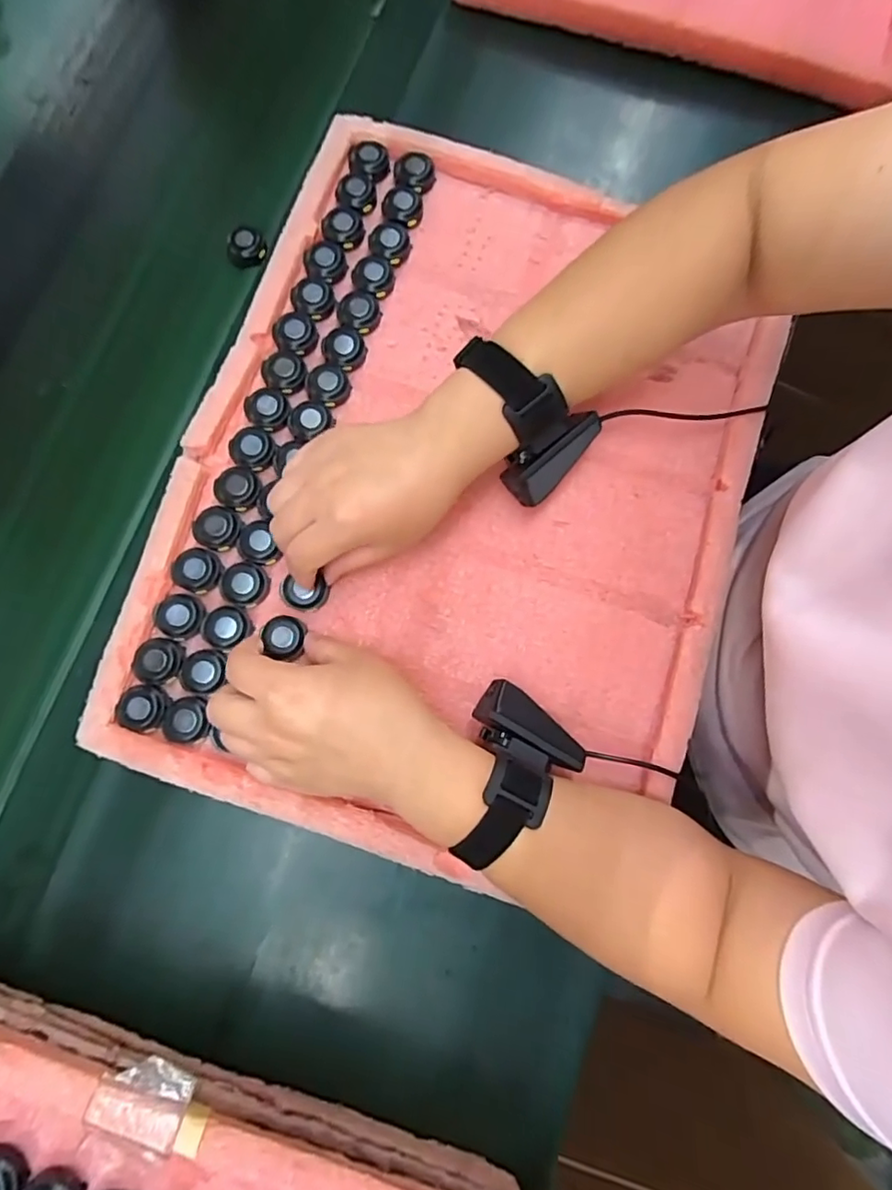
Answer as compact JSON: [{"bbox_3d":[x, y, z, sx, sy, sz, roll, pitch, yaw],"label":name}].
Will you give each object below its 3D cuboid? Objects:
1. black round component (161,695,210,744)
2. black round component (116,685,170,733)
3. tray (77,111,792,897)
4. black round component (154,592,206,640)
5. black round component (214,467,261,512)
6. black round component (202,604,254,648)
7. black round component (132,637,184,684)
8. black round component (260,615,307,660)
[{"bbox_3d":[-0.164,0.078,0.353,0.028,0.009,0.028,0,80,1],"label":"black round component"},{"bbox_3d":[-0.192,0.071,0.355,0.029,0.008,0.028,0,80,1],"label":"black round component"},{"bbox_3d":[0.015,-0.082,0.394,0.371,0.046,0.491,17,78,6],"label":"tray"},{"bbox_3d":[-0.173,0.013,0.364,0.029,0.009,0.028,0,80,1],"label":"black round component"},{"bbox_3d":[-0.140,-0.072,0.379,0.029,0.007,0.028,0,80,1],"label":"black round component"},{"bbox_3d":[-0.145,0.022,0.371,0.031,0.007,0.027,6,77,3],"label":"black round component"},{"bbox_3d":[-0.184,0.042,0.359,0.028,0.009,0.028,0,80,1],"label":"black round component"},{"bbox_3d":[-0.106,0.026,0.369,0.027,0.011,0.025,0,76,2],"label":"black round component"}]

